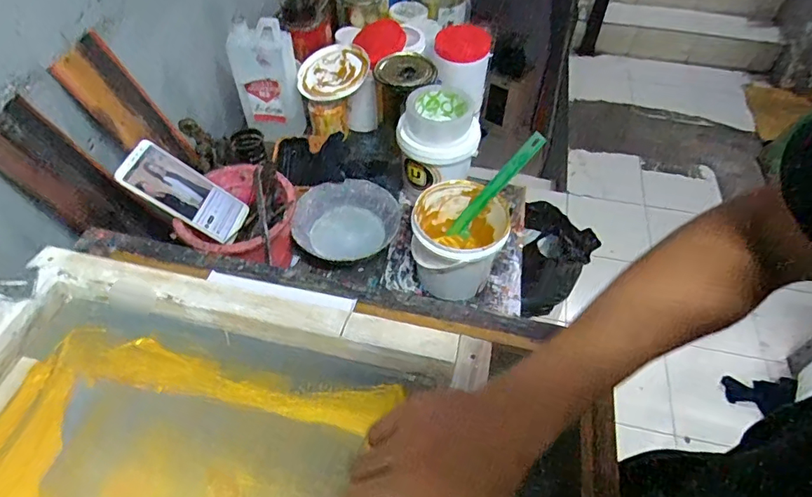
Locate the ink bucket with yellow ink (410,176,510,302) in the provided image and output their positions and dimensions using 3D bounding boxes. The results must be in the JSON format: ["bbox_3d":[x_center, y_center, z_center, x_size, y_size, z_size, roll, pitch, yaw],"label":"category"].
[{"bbox_3d":[0.069,-0.006,0.679,0.118,0.129,0.118,0,51,0],"label":"ink bucket with yellow ink"}]

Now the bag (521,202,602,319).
[{"bbox_3d":[0.463,0.027,1.570,0.214,0.285,0.240,-5,52,-5],"label":"bag"}]

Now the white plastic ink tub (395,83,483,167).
[{"bbox_3d":[0.052,-0.185,0.729,0.121,0.067,0.098,9,52,6],"label":"white plastic ink tub"}]

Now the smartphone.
[{"bbox_3d":[-0.285,-0.071,0.632,0.154,0.011,0.076,36,44,-29],"label":"smartphone"}]

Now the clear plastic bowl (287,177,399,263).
[{"bbox_3d":[-0.092,-0.038,0.749,0.159,0.067,0.128,1,51,0],"label":"clear plastic bowl"}]

